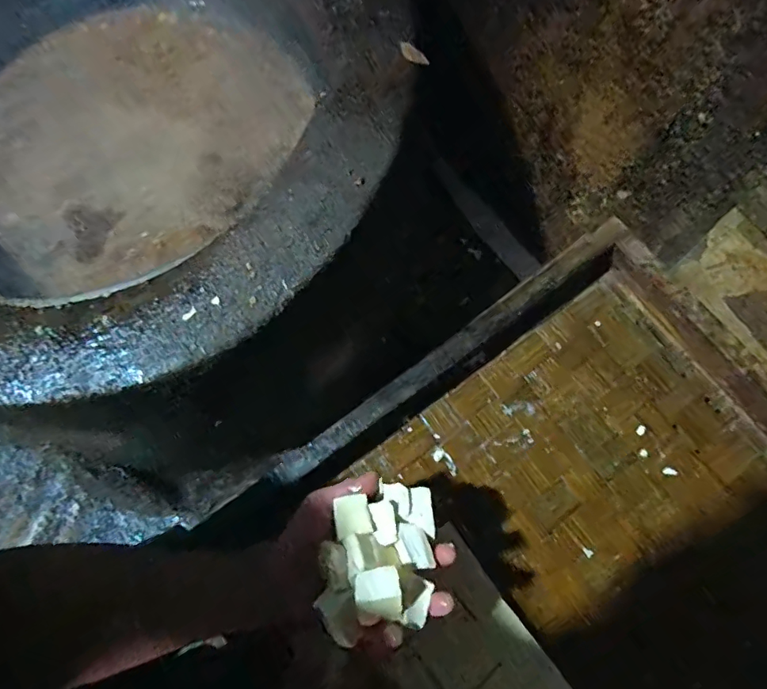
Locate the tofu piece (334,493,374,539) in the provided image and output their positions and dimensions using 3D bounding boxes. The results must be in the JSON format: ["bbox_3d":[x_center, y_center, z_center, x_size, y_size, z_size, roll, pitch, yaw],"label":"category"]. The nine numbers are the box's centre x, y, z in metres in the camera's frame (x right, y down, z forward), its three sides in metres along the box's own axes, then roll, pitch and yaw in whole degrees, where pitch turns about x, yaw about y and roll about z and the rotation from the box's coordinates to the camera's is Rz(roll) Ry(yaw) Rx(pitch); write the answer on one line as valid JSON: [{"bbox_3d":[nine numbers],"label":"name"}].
[{"bbox_3d":[-0.025,0.142,0.404,0.028,0.010,0.030,-11,75,-3],"label":"tofu piece"}]

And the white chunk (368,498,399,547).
[{"bbox_3d":[0.000,0.148,0.406,0.020,0.004,0.036,-9,61,-23],"label":"white chunk"}]

